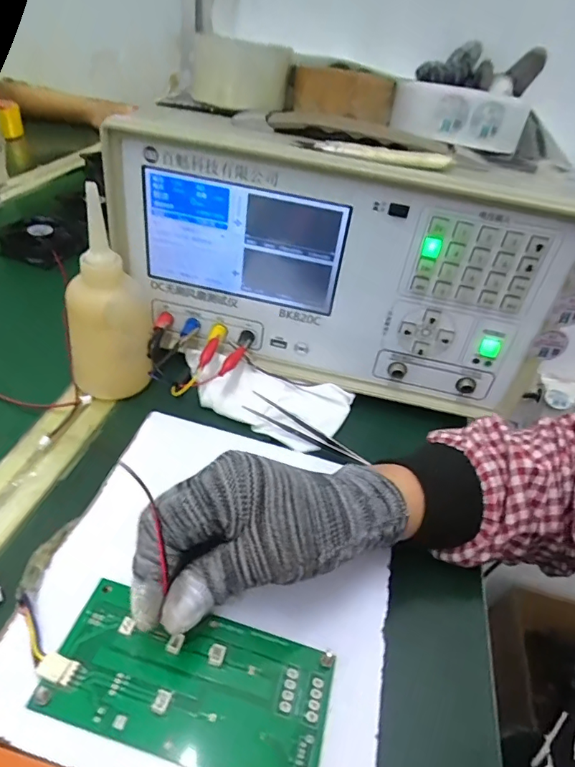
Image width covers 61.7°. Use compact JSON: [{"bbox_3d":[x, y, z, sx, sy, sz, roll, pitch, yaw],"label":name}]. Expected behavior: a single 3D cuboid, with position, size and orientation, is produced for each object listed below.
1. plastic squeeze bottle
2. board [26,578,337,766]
[{"bbox_3d":[-0.145,-0.066,0.377,0.065,0.142,0.065,-8,42,-13],"label":"plastic squeeze bottle"},{"bbox_3d":[-0.047,0.145,0.236,0.133,0.008,0.065,14,42,3],"label":"board"}]

